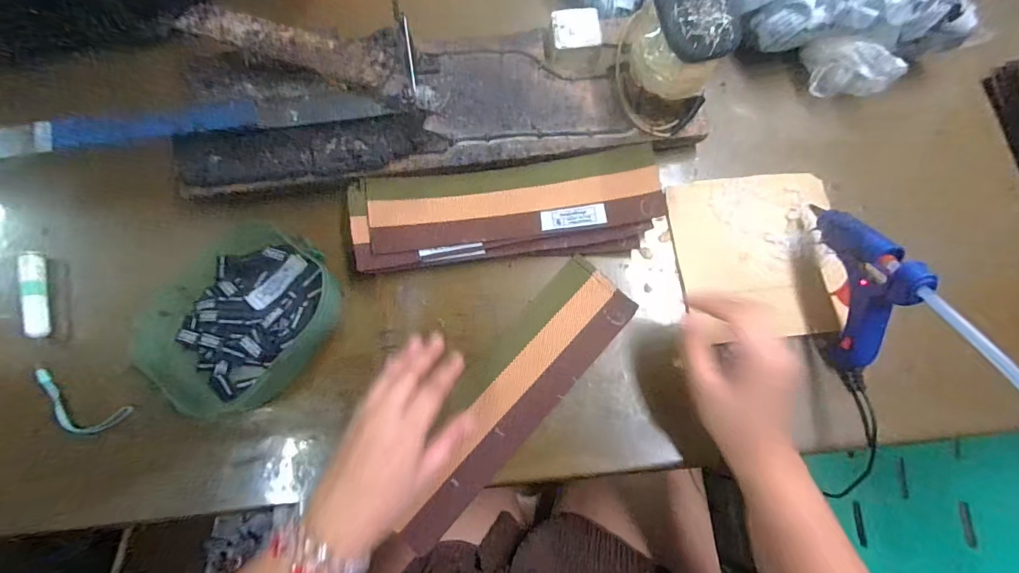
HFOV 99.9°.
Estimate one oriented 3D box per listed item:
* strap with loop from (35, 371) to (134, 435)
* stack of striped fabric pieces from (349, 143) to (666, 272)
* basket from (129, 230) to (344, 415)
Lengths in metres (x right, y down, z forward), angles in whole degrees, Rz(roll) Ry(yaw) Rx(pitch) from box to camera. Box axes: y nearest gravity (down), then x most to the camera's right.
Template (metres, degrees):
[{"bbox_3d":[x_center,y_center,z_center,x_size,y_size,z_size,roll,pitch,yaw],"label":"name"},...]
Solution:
[{"bbox_3d":[-0.394,0.109,0.386,0.088,0.015,0.036,20,75,7],"label":"strap with loop"},{"bbox_3d":[-0.003,-0.071,0.404,0.282,0.032,0.088,-6,75,-4],"label":"stack of striped fabric pieces"},{"bbox_3d":[-0.244,0.027,0.384,0.158,0.050,0.170,33,77,10],"label":"basket"}]

